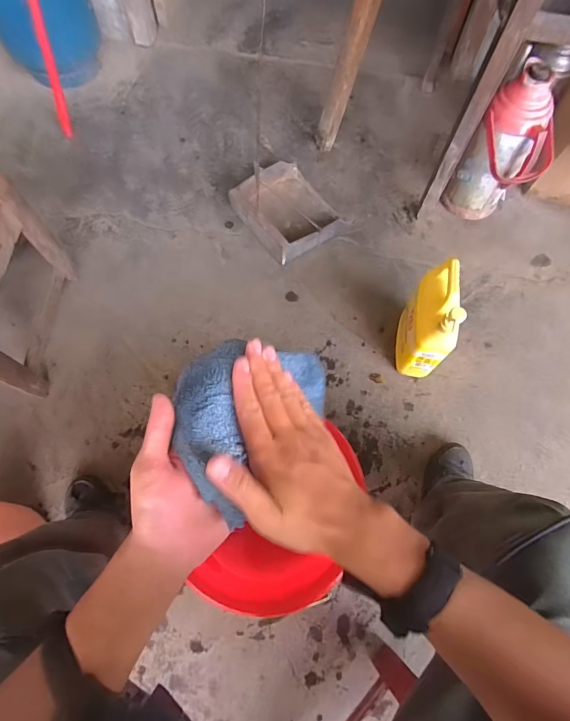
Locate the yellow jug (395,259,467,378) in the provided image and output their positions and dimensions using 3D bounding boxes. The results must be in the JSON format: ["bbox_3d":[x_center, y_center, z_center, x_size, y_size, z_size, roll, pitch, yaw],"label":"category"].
[{"bbox_3d":[0.311,-0.080,0.862,0.076,0.273,0.166,12,68,3],"label":"yellow jug"}]

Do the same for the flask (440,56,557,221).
[{"bbox_3d":[0.539,-0.497,0.981,0.121,0.355,0.170,-39,74,-13],"label":"flask"}]

